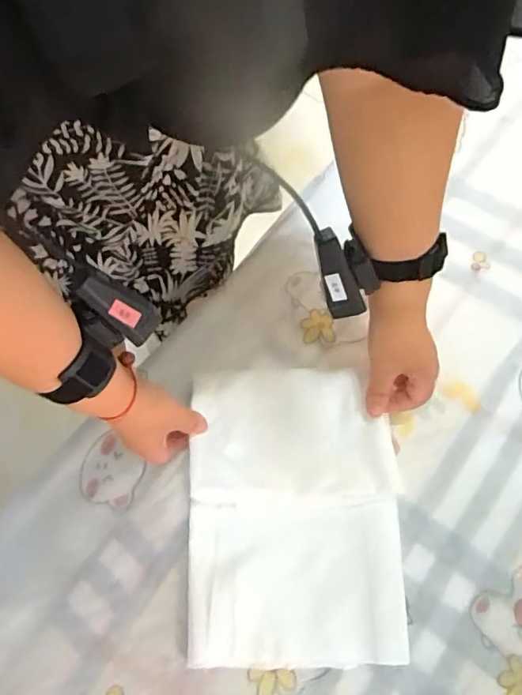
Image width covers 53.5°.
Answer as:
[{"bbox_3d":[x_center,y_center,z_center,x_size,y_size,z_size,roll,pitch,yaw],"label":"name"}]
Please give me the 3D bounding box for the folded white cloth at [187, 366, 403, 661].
[{"bbox_3d":[0.031,0.154,0.503,0.200,0.033,0.267,-1,65,0],"label":"folded white cloth"}]

